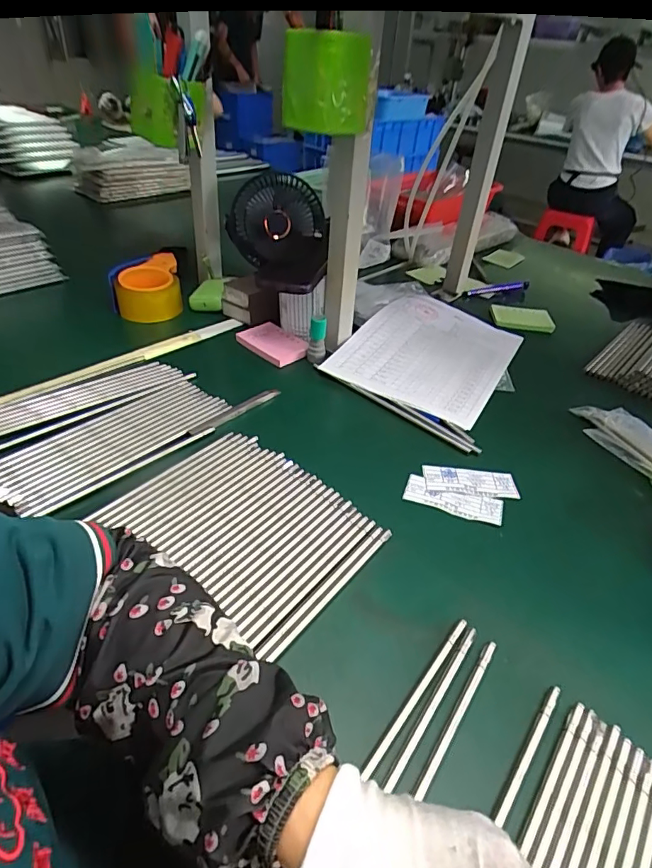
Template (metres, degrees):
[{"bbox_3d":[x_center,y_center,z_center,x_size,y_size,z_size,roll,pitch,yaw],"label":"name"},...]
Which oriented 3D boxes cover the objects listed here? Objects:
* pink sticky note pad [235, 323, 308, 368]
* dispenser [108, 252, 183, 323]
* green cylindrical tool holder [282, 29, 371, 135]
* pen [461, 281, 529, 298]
[{"bbox_3d":[-0.077,-0.133,0.727,0.066,0.016,0.102,-29,49,-34],"label":"pink sticky note pad"},{"bbox_3d":[-0.288,-0.234,0.799,0.104,0.070,0.102,-12,42,-19],"label":"dispenser"},{"bbox_3d":[0.000,-0.360,0.513,0.090,0.083,0.103,3,39,-2],"label":"green cylindrical tool holder"},{"bbox_3d":[0.323,-0.272,0.941,0.149,0.017,0.014,-12,42,-20],"label":"pen"}]

